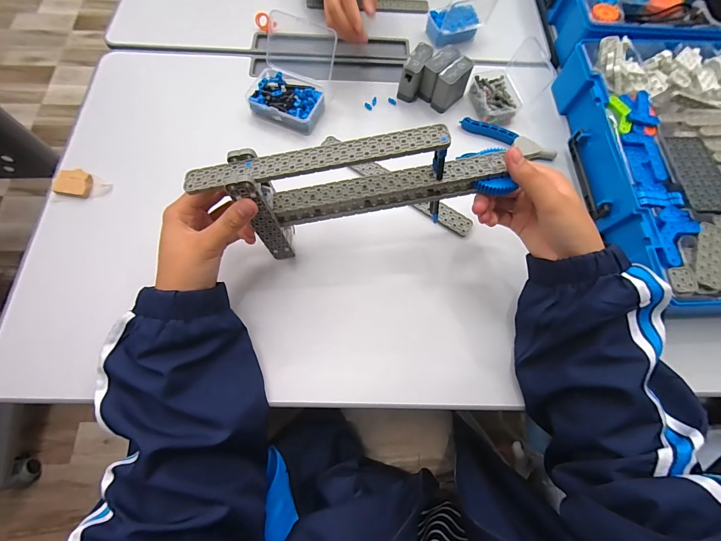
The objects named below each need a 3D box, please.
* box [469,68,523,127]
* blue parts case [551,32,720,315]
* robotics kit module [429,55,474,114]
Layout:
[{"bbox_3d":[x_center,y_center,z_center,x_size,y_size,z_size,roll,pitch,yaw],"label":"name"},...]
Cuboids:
[{"bbox_3d":[0.189,-0.247,0.473,0.052,0.030,0.081,-14,71,-7],"label":"box"},{"bbox_3d":[0.420,-0.138,0.415,0.265,0.062,0.369,-2,70,-3],"label":"blue parts case"},{"bbox_3d":[0.125,-0.257,0.459,0.029,0.054,0.050,37,73,11],"label":"robotics kit module"}]

